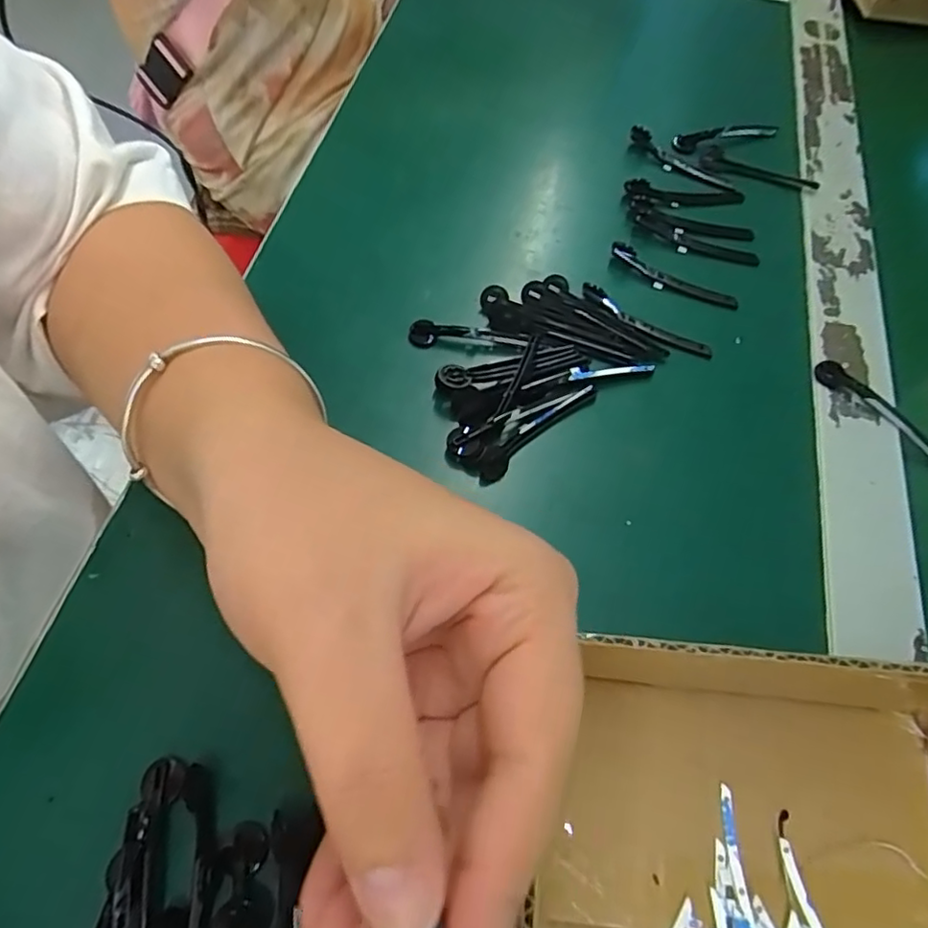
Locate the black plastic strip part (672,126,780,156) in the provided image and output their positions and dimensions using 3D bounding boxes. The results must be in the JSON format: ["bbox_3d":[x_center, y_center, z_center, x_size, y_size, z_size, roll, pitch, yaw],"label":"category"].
[{"bbox_3d":[0.168,-0.212,0.394,0.078,0.009,0.012,-19,64,-13],"label":"black plastic strip part"}]

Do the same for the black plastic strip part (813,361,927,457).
[{"bbox_3d":[0.206,-0.027,0.299,0.014,0.007,0.073,-38,69,-21],"label":"black plastic strip part"}]

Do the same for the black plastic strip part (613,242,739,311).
[{"bbox_3d":[0.114,-0.101,0.331,0.072,0.010,0.011,25,63,10],"label":"black plastic strip part"}]

